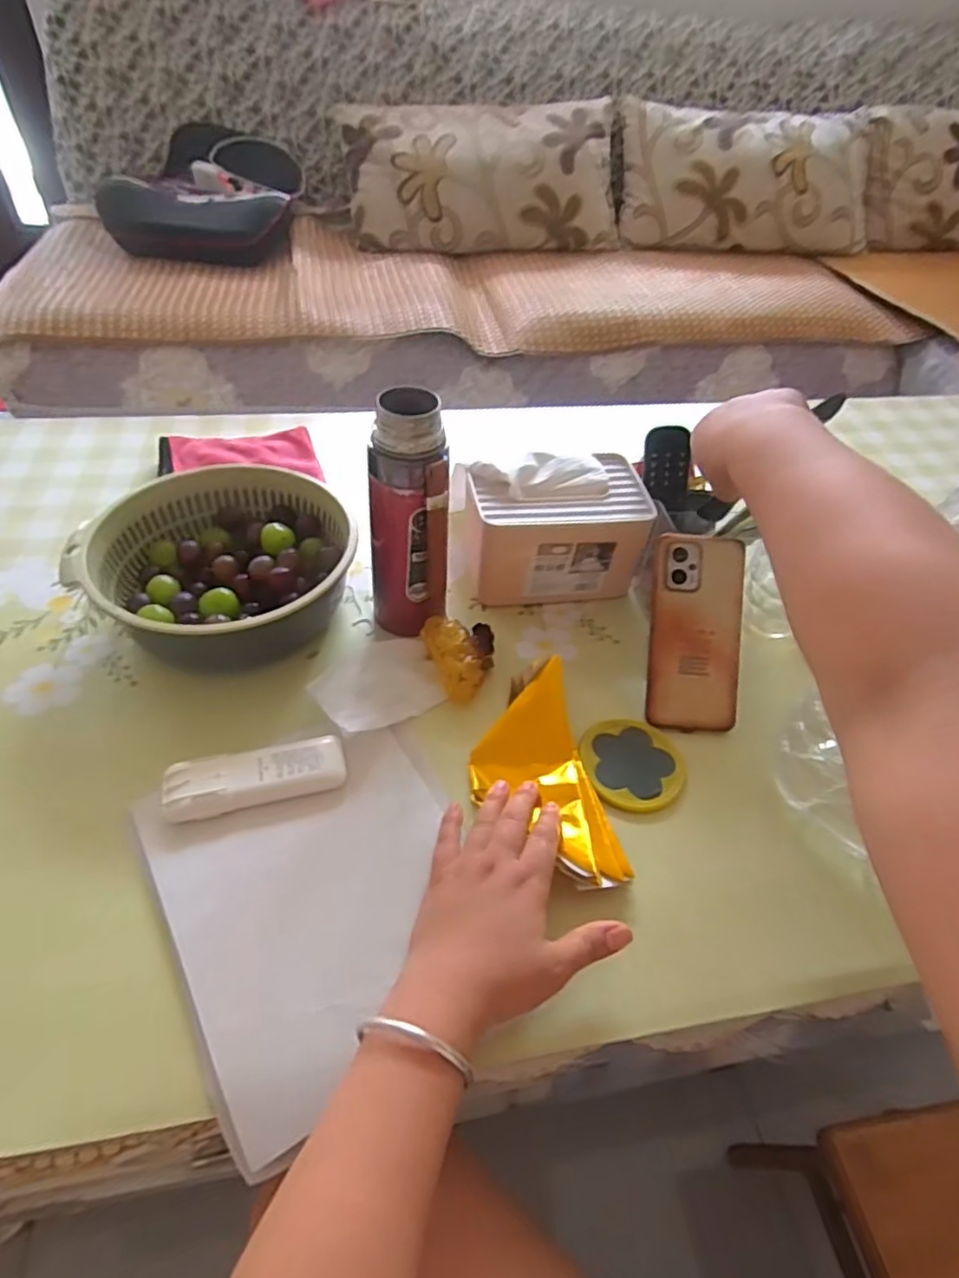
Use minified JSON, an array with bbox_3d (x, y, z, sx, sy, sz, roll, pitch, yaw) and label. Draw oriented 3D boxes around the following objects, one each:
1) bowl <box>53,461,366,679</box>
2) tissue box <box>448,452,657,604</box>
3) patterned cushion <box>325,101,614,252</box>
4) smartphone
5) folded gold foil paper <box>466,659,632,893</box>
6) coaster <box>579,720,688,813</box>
[{"bbox_3d":[-0.233,-0.072,0.603,0.219,0.078,0.179,-1,47,-6],"label":"bowl"},{"bbox_3d":[0.069,-0.112,0.642,0.171,0.104,0.106,-6,48,-10],"label":"tissue box"},{"bbox_3d":[0.009,-1.073,1.528,0.639,0.226,0.298,-3,48,-8],"label":"patterned cushion"},{"bbox_3d":[0.184,-0.005,0.556,0.076,0.006,0.163,3,91,2],"label":"smartphone"},{"bbox_3d":[0.044,0.102,0.494,0.091,0.036,0.180,-10,49,-14],"label":"folded gold foil paper"},{"bbox_3d":[0.123,0.099,0.524,0.081,0.007,0.081,3,47,-3],"label":"coaster"}]

